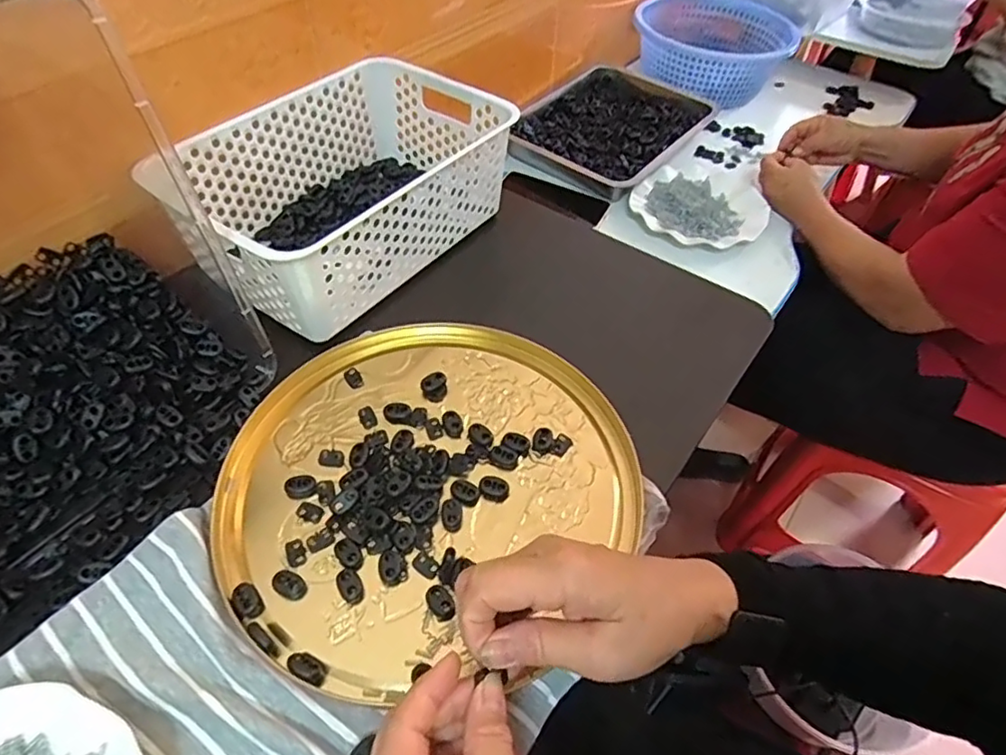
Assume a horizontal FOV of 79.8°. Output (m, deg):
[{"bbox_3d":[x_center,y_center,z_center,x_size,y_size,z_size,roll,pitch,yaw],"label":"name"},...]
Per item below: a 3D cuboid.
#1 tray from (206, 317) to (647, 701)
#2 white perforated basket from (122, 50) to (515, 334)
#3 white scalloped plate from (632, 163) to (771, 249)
[{"bbox_3d":[-0.058,0.068,0.441,0.276,0.016,0.288,3,51,-3],"label":"tray"},{"bbox_3d":[-0.151,-0.183,0.579,0.197,0.101,0.310,31,56,21],"label":"white perforated basket"},{"bbox_3d":[0.277,-0.239,0.839,0.170,0.029,0.173,1,51,-1],"label":"white scalloped plate"}]

